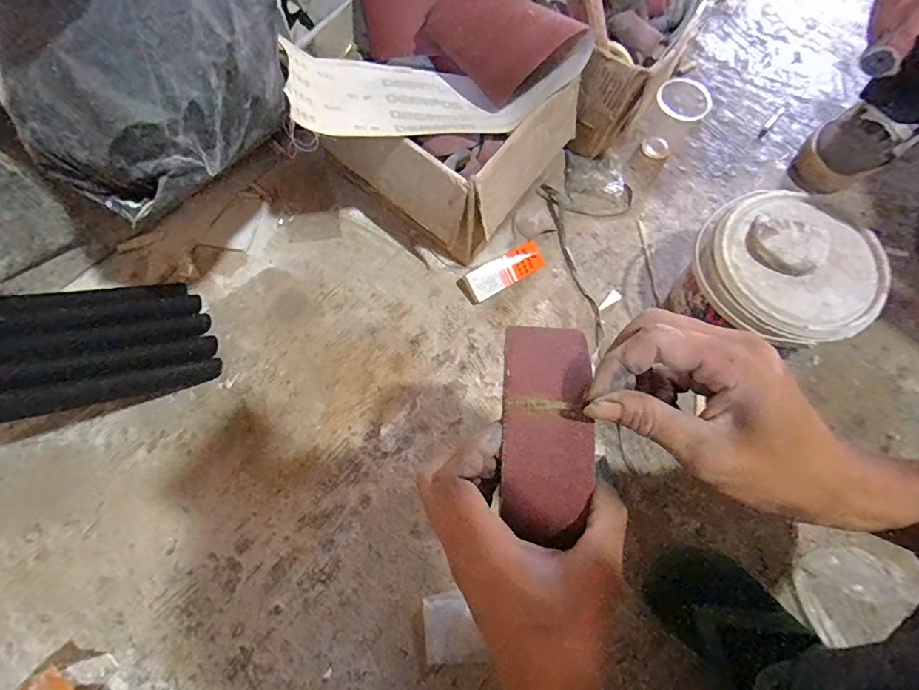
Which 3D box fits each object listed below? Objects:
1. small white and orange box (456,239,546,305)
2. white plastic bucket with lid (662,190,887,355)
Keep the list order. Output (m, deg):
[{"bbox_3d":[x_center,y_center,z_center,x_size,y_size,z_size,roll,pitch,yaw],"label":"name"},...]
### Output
[{"bbox_3d":[0.056,-0.096,0.636,0.106,0.034,0.047,-29,72,-11],"label":"small white and orange box"},{"bbox_3d":[0.354,-0.066,0.573,0.175,0.151,0.179,0,68,-1],"label":"white plastic bucket with lid"}]

